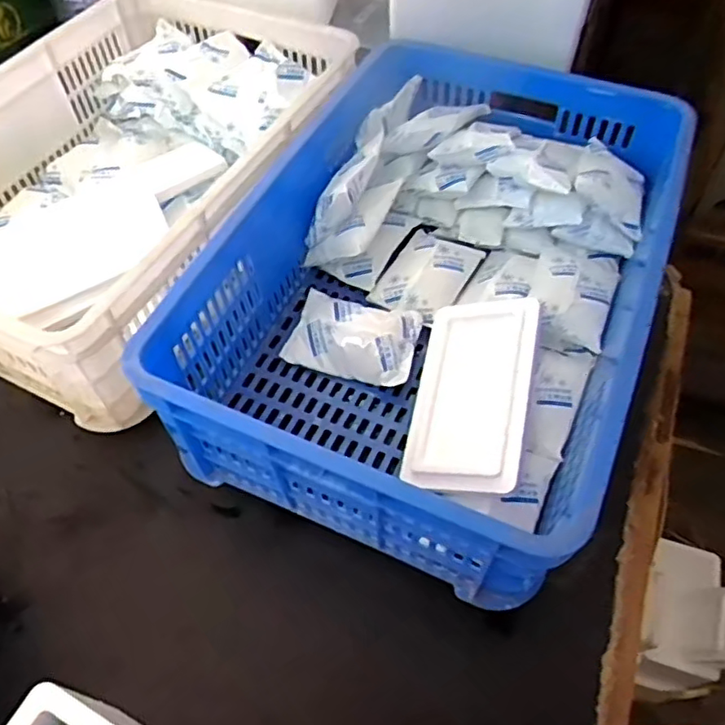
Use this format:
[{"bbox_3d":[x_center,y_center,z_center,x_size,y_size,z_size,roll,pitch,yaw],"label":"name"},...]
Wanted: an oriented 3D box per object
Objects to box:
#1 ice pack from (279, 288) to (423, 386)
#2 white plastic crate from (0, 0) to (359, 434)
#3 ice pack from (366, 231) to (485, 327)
[{"bbox_3d":[-0.011,-0.034,0.728,0.151,0.053,0.102,12,55,10],"label":"ice pack"},{"bbox_3d":[-0.296,-0.246,0.803,0.405,0.162,0.585,22,58,16],"label":"white plastic crate"},{"bbox_3d":[0.082,-0.117,0.780,0.098,0.034,0.140,25,58,18],"label":"ice pack"}]

